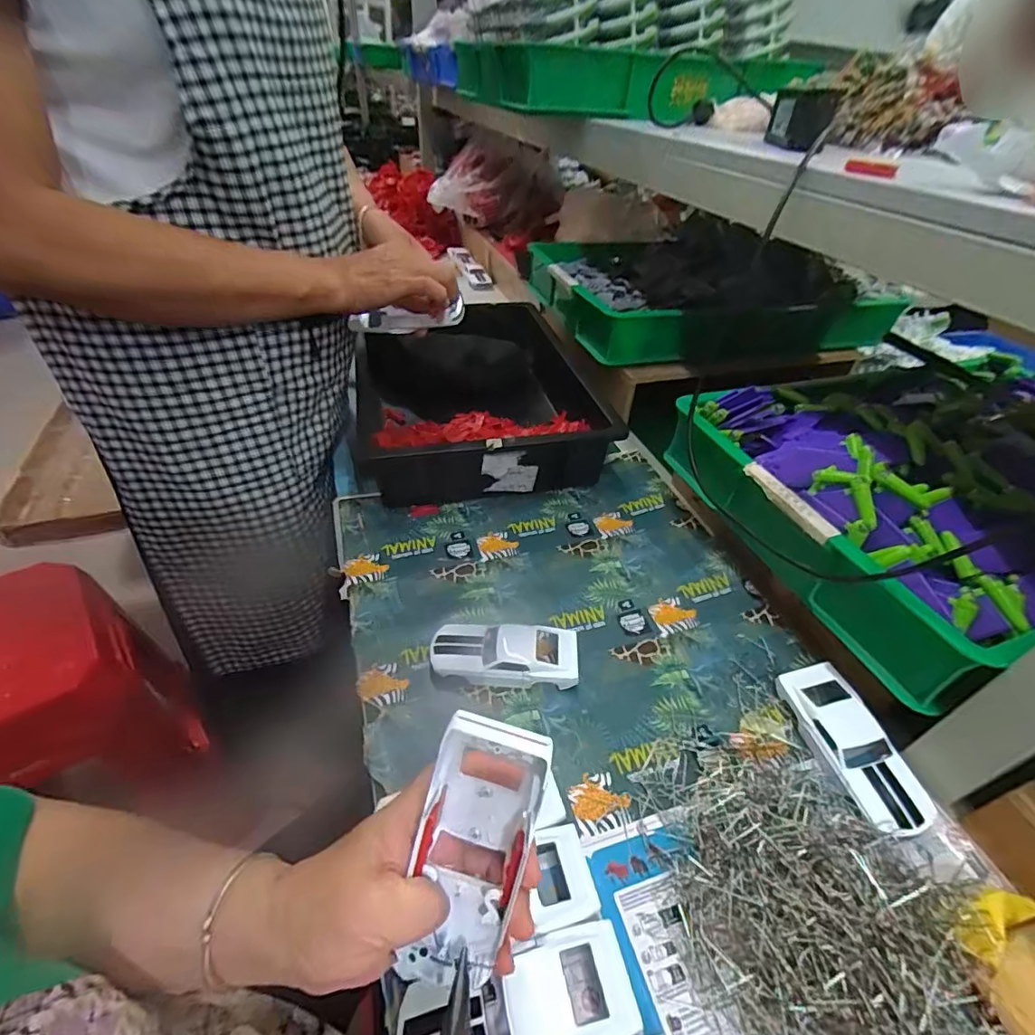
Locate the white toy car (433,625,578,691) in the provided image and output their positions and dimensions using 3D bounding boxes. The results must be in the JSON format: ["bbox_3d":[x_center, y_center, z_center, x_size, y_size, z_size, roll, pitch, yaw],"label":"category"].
[{"bbox_3d":[-0.011,0.127,0.463,0.130,0.027,0.060,4,42,-1],"label":"white toy car"}]

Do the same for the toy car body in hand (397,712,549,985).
[{"bbox_3d":[-0.020,0.163,0.257,0.053,0.136,0.028,10,5,7],"label":"toy car body in hand"}]

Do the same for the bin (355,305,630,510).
[{"bbox_3d":[-0.048,-0.201,0.793,0.362,0.096,0.457,-7,43,-13],"label":"bin"}]

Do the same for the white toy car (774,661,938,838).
[{"bbox_3d":[0.267,0.182,0.413,0.053,0.035,0.129,-7,43,-12],"label":"white toy car"}]

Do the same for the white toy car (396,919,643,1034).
[{"bbox_3d":[0.000,0.279,0.290,0.130,0.029,0.052,-7,43,-12],"label":"white toy car"}]

